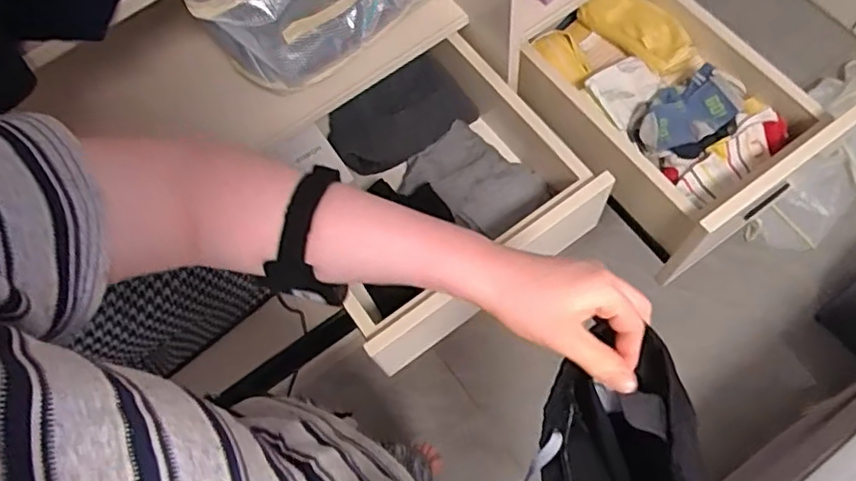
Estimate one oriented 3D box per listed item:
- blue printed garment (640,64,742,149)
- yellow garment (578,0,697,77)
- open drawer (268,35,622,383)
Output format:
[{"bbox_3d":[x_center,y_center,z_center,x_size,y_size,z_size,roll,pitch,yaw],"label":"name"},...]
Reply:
[{"bbox_3d":[0.369,-0.183,0.884,0.166,0.048,0.102,-34,68,-12],"label":"blue printed garment"},{"bbox_3d":[0.328,-0.332,0.961,0.072,0.057,0.184,-39,69,-14],"label":"yellow garment"},{"bbox_3d":[0.008,-0.084,0.929,0.422,0.159,0.352,-33,68,-11],"label":"open drawer"}]

